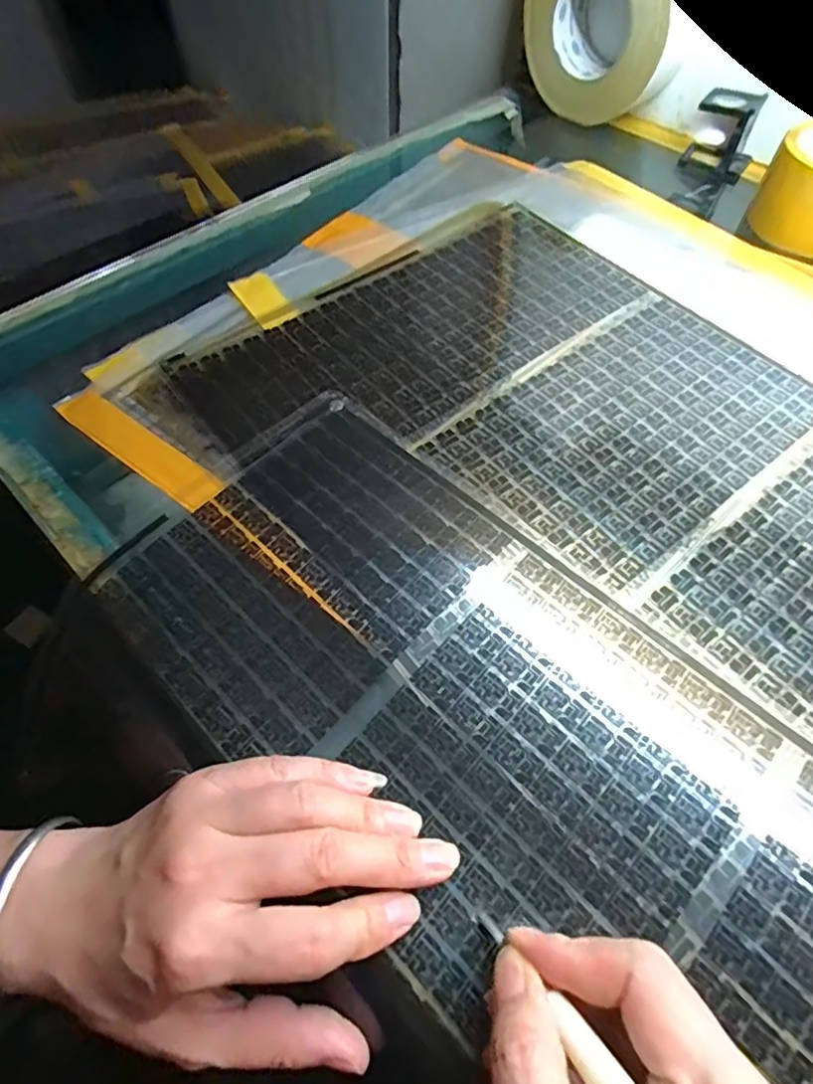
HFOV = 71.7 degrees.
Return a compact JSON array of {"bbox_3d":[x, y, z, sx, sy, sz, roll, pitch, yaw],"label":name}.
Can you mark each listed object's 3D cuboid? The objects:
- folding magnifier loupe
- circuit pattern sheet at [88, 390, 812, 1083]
[{"bbox_3d":[0.278,-0.346,0.507,0.055,0.094,0.046,30,61,16],"label":"folding magnifier loupe"},{"bbox_3d":[0.055,0.092,0.229,0.424,0.007,0.168,39,69,21],"label":"circuit pattern sheet"}]

